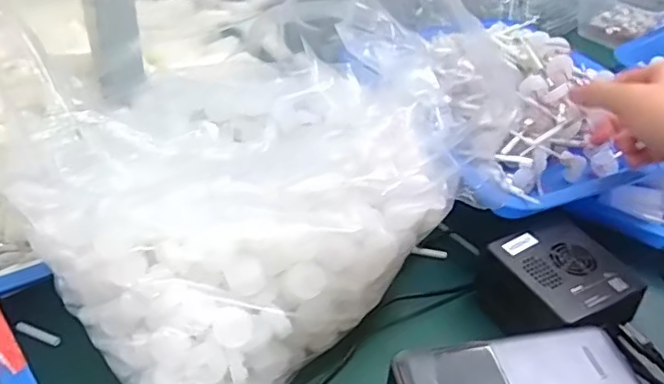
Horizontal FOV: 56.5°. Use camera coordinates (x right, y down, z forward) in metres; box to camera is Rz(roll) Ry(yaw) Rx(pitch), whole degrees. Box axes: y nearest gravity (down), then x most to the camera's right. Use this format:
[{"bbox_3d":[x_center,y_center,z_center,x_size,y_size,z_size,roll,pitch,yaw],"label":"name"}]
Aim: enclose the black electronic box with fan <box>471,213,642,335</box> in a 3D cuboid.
[{"bbox_3d":[0.149,0.063,0.411,0.072,0.046,0.083,-14,42,-23],"label":"black electronic box with fan"}]

